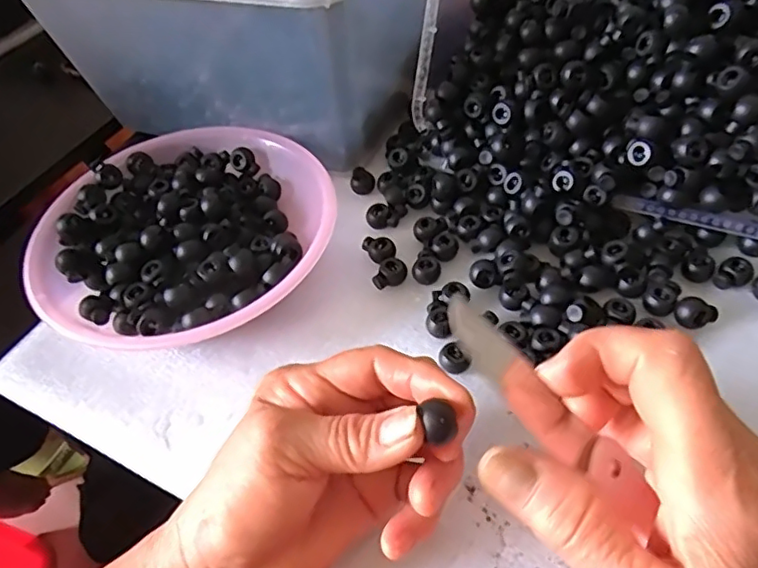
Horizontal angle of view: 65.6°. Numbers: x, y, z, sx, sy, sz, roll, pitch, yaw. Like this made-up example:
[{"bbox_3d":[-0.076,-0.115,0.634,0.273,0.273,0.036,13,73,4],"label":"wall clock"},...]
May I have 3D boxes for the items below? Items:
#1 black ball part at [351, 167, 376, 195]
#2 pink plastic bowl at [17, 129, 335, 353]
[{"bbox_3d":[-0.012,-0.076,0.430,0.017,0.012,0.017,-12,50,-3],"label":"black ball part"},{"bbox_3d":[-0.125,-0.030,0.387,0.182,0.040,0.185,-3,50,4],"label":"pink plastic bowl"}]

